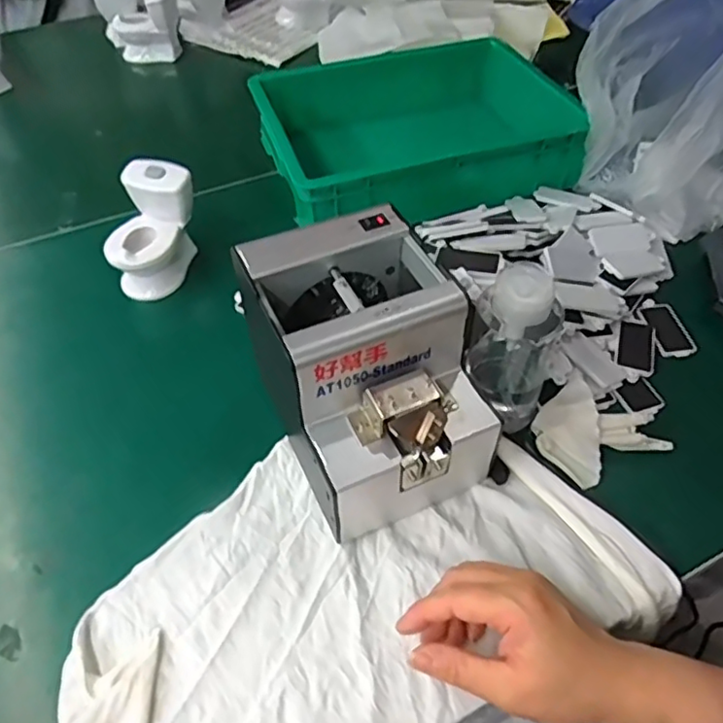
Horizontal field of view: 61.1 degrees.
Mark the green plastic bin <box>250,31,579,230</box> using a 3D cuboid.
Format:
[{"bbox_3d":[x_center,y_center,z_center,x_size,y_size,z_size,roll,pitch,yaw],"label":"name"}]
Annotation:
[{"bbox_3d":[0.061,-0.268,0.727,0.338,0.087,0.263,-16,51,-12],"label":"green plastic bin"}]

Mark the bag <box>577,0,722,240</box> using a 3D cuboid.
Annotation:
[{"bbox_3d":[0.333,-0.271,0.614,0.222,0.197,0.155,35,59,27],"label":"bag"}]

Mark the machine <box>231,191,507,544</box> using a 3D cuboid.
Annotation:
[{"bbox_3d":[0.006,0.006,0.453,0.125,0.145,0.171,-19,52,-14],"label":"machine"}]

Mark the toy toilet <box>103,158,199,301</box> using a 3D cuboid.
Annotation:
[{"bbox_3d":[-0.208,-0.125,0.599,0.069,0.097,0.100,18,52,16],"label":"toy toilet"}]

